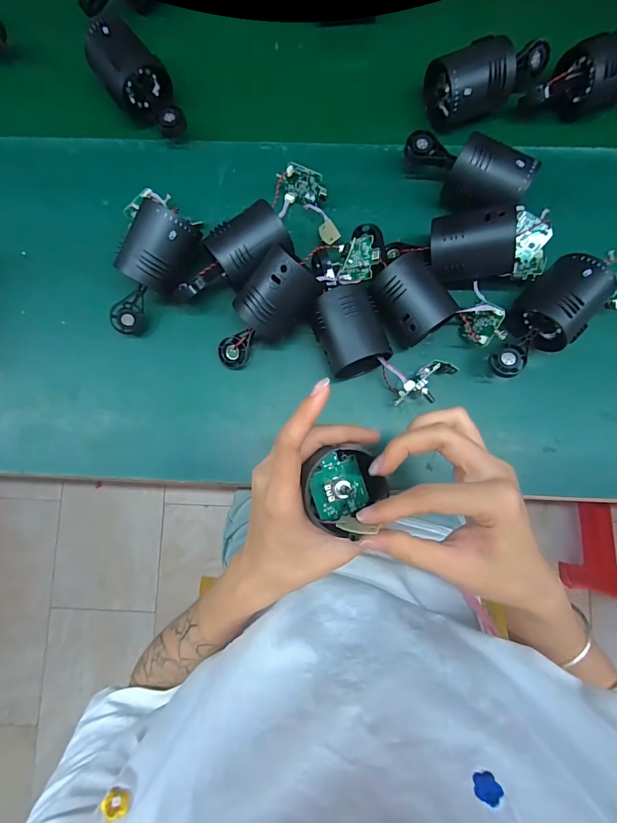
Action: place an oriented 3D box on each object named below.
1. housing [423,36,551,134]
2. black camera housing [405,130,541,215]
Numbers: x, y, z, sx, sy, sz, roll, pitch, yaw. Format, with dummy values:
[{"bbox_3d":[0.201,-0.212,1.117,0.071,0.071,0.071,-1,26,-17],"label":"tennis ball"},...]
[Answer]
[{"bbox_3d":[0.180,-0.329,0.371,0.116,0.050,0.055,-22,84,-1],"label":"housing"},{"bbox_3d":[0.143,-0.219,0.351,0.119,0.052,0.058,33,107,20],"label":"black camera housing"}]

